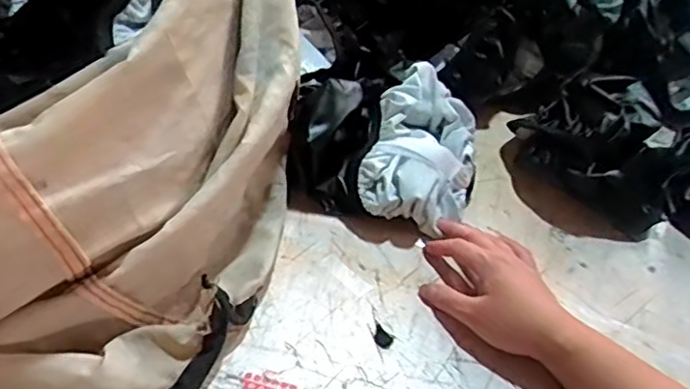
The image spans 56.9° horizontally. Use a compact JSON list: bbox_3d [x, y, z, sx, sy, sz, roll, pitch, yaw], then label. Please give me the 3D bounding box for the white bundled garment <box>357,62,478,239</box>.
[{"bbox_3d":[0.084,-0.051,0.664,0.111,0.081,0.165,12,44,8],"label":"white bundled garment"}]

